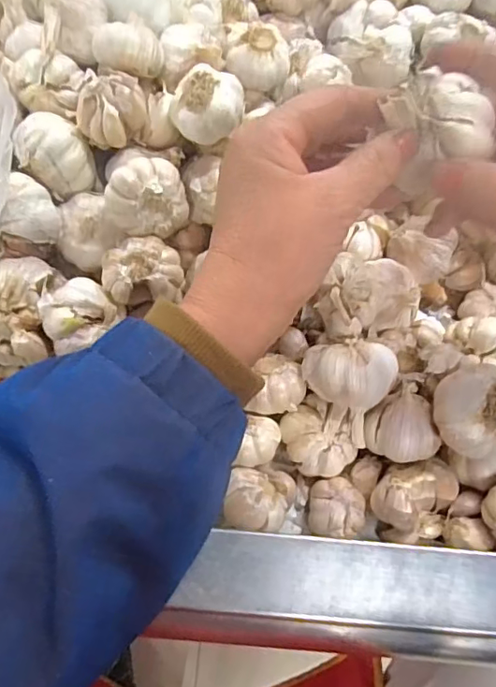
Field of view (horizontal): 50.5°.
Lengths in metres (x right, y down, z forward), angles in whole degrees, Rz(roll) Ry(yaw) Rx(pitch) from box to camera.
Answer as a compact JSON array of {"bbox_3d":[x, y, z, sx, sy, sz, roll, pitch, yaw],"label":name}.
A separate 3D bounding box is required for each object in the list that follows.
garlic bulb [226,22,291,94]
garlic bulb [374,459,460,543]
[{"bbox_3d":[0.007,-0.182,0.337,0.039,0.028,0.034,5,68,-1],"label":"garlic bulb"},{"bbox_3d":[0.096,0.089,0.307,0.037,0.034,0.049,42,72,13],"label":"garlic bulb"}]

